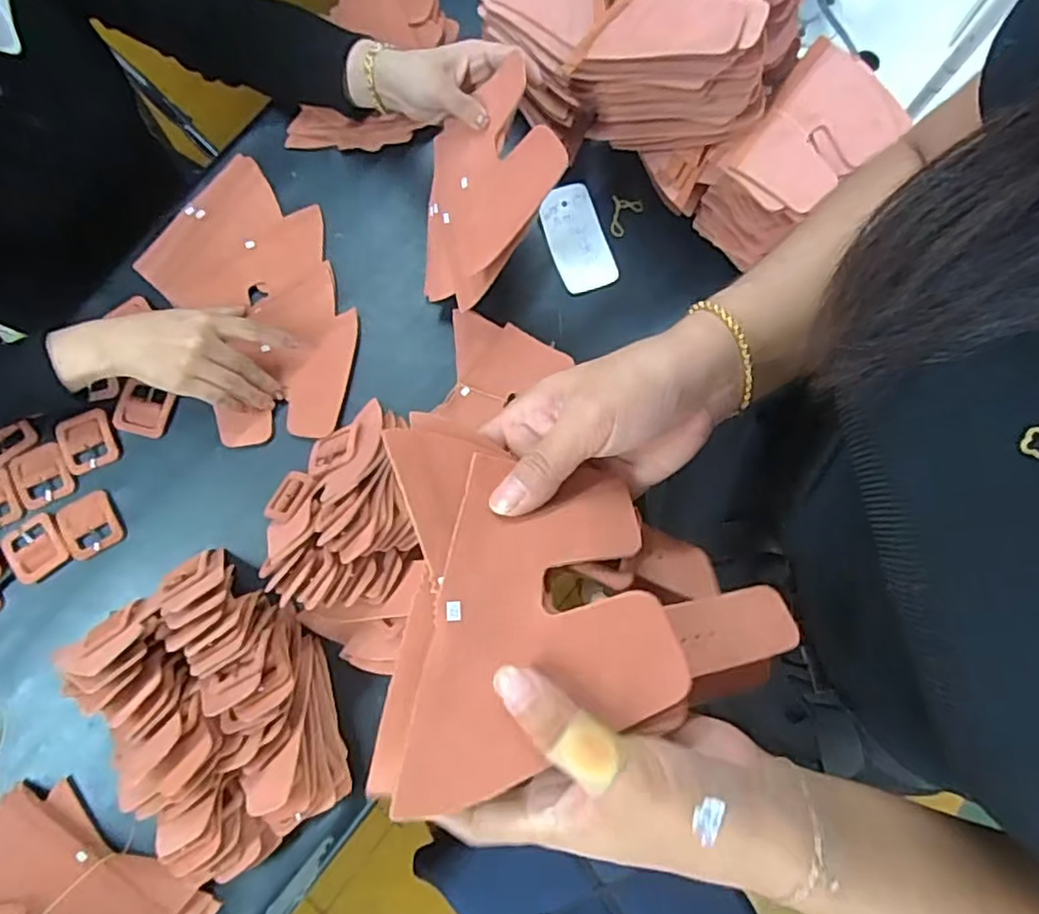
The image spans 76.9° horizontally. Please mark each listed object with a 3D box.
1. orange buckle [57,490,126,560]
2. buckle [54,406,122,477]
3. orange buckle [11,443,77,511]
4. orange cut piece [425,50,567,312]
[{"bbox_3d":[-0.380,0.060,0.578,0.046,0.004,0.050,-27,90,-10],"label":"orange buckle"},{"bbox_3d":[-0.393,-0.015,0.594,0.050,0.004,0.055,-24,79,-4],"label":"buckle"},{"bbox_3d":[-0.430,0.016,0.585,0.049,0.004,0.053,-29,80,-5],"label":"orange buckle"},{"bbox_3d":[-0.040,-0.214,0.541,0.017,0.185,0.132,-9,70,-42],"label":"orange cut piece"}]

